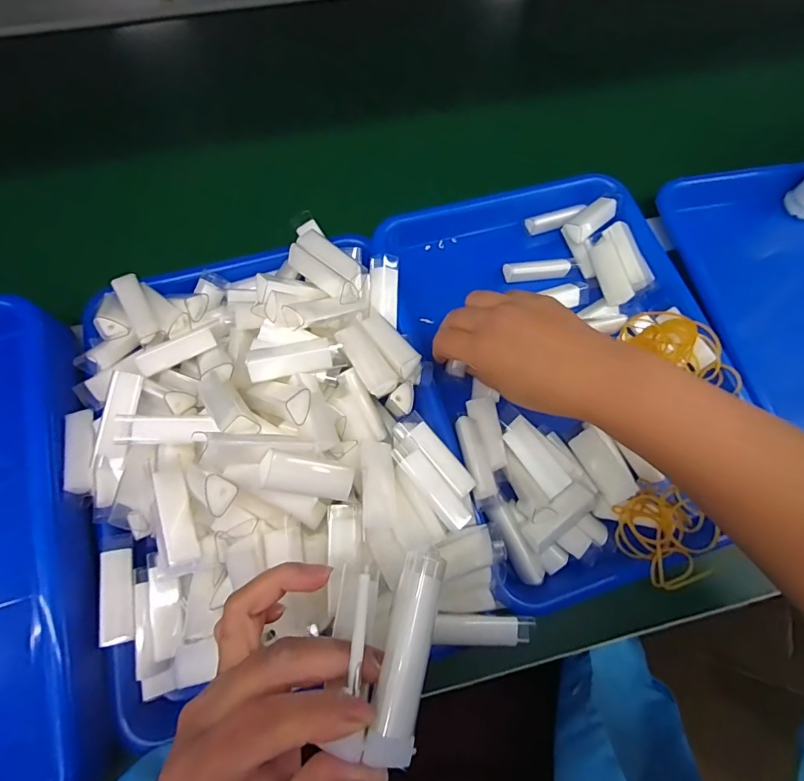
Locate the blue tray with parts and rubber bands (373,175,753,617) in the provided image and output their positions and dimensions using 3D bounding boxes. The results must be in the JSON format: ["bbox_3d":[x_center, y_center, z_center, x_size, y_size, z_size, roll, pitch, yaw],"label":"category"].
[{"bbox_3d":[0.132,-0.024,0.358,0.241,0.044,0.337,-14,72,-7],"label":"blue tray with parts and rubber bands"}]

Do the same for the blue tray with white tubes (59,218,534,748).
[{"bbox_3d":[-0.092,0.028,0.287,0.253,0.081,0.324,-15,72,-7],"label":"blue tray with white tubes"}]

